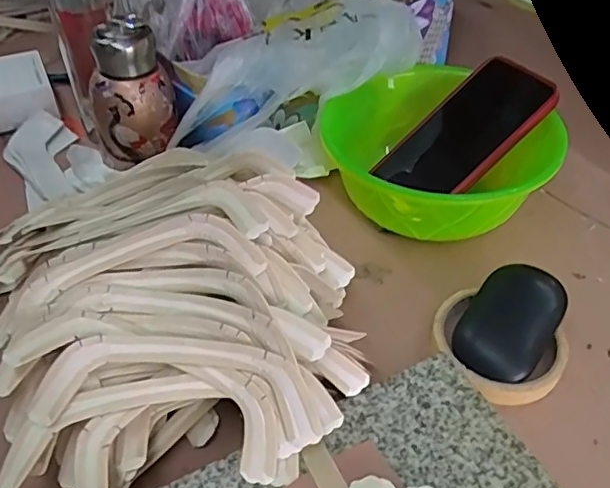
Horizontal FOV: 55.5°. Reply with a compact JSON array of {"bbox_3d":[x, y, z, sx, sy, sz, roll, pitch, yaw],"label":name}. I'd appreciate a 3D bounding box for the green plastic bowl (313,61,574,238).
[{"bbox_3d":[0.115,-0.069,0.488,0.165,0.090,0.160,-1,43,0],"label":"green plastic bowl"}]

